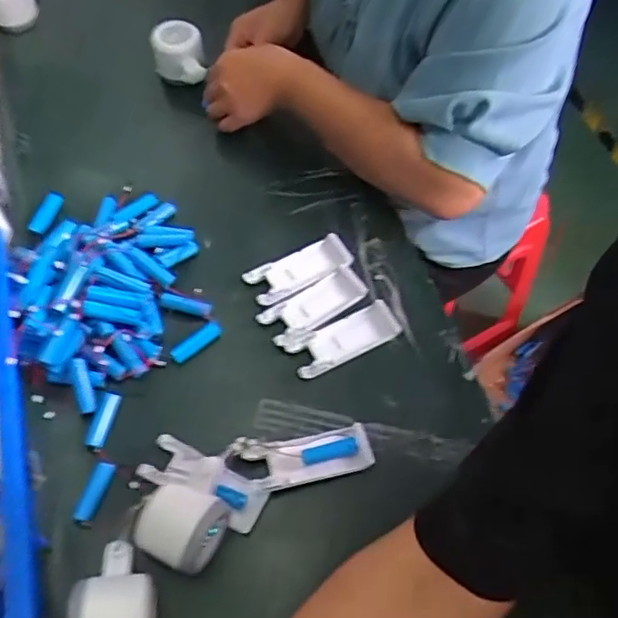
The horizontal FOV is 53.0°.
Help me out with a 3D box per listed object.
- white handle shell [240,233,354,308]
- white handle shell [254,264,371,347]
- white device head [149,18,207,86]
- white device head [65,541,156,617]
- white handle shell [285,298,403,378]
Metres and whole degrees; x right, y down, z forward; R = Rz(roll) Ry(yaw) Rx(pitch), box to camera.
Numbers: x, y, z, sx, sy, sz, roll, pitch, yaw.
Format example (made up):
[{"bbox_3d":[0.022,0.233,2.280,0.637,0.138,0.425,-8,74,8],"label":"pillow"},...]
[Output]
[{"bbox_3d":[-0.009,-0.039,0.616,0.104,0.012,0.041,-24,64,-15],"label":"white handle shell"},{"bbox_3d":[0.005,-0.005,0.600,0.106,0.010,0.041,-31,66,-18],"label":"white handle shell"},{"bbox_3d":[-0.150,-0.294,0.719,0.060,0.052,0.059,-11,61,-8],"label":"white device head"},{"bbox_3d":[-0.145,0.214,0.451,0.066,0.031,0.081,-4,61,-5],"label":"white device head"},{"bbox_3d":[0.033,0.028,0.584,0.105,0.012,0.041,-25,64,-15],"label":"white handle shell"}]

